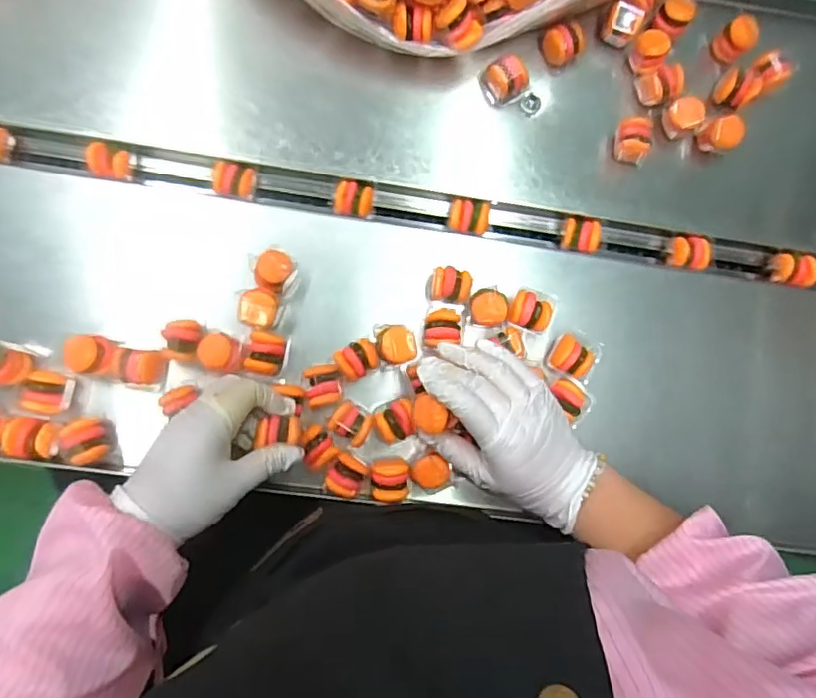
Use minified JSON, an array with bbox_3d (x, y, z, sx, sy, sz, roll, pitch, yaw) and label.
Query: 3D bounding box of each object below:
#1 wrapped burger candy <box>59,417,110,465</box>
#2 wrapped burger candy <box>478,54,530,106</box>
[{"bbox_3d":[-0.248,0.071,0.444,0.023,0.027,0.032,-22,85,-7],"label":"wrapped burger candy"},{"bbox_3d":[0.085,-0.236,0.512,0.030,0.041,0.032,-24,85,-7],"label":"wrapped burger candy"}]

